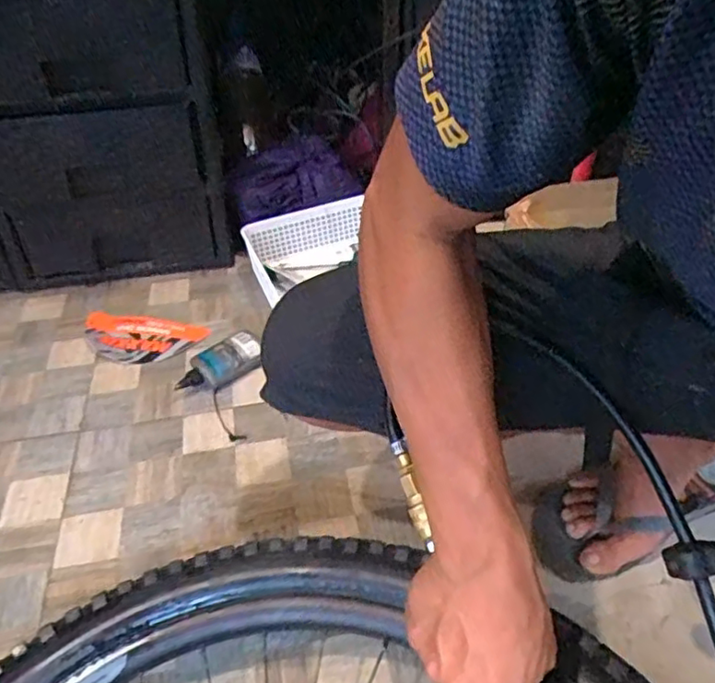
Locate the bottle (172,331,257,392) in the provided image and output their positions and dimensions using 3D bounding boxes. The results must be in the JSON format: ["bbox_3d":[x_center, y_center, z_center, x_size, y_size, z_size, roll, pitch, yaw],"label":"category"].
[{"bbox_3d":[-0.191,0.034,0.884,0.067,0.035,0.136,28,48,31],"label":"bottle"}]

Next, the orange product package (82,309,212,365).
[{"bbox_3d":[-0.334,-0.005,0.948,0.193,0.012,0.098,5,41,8],"label":"orange product package"}]

